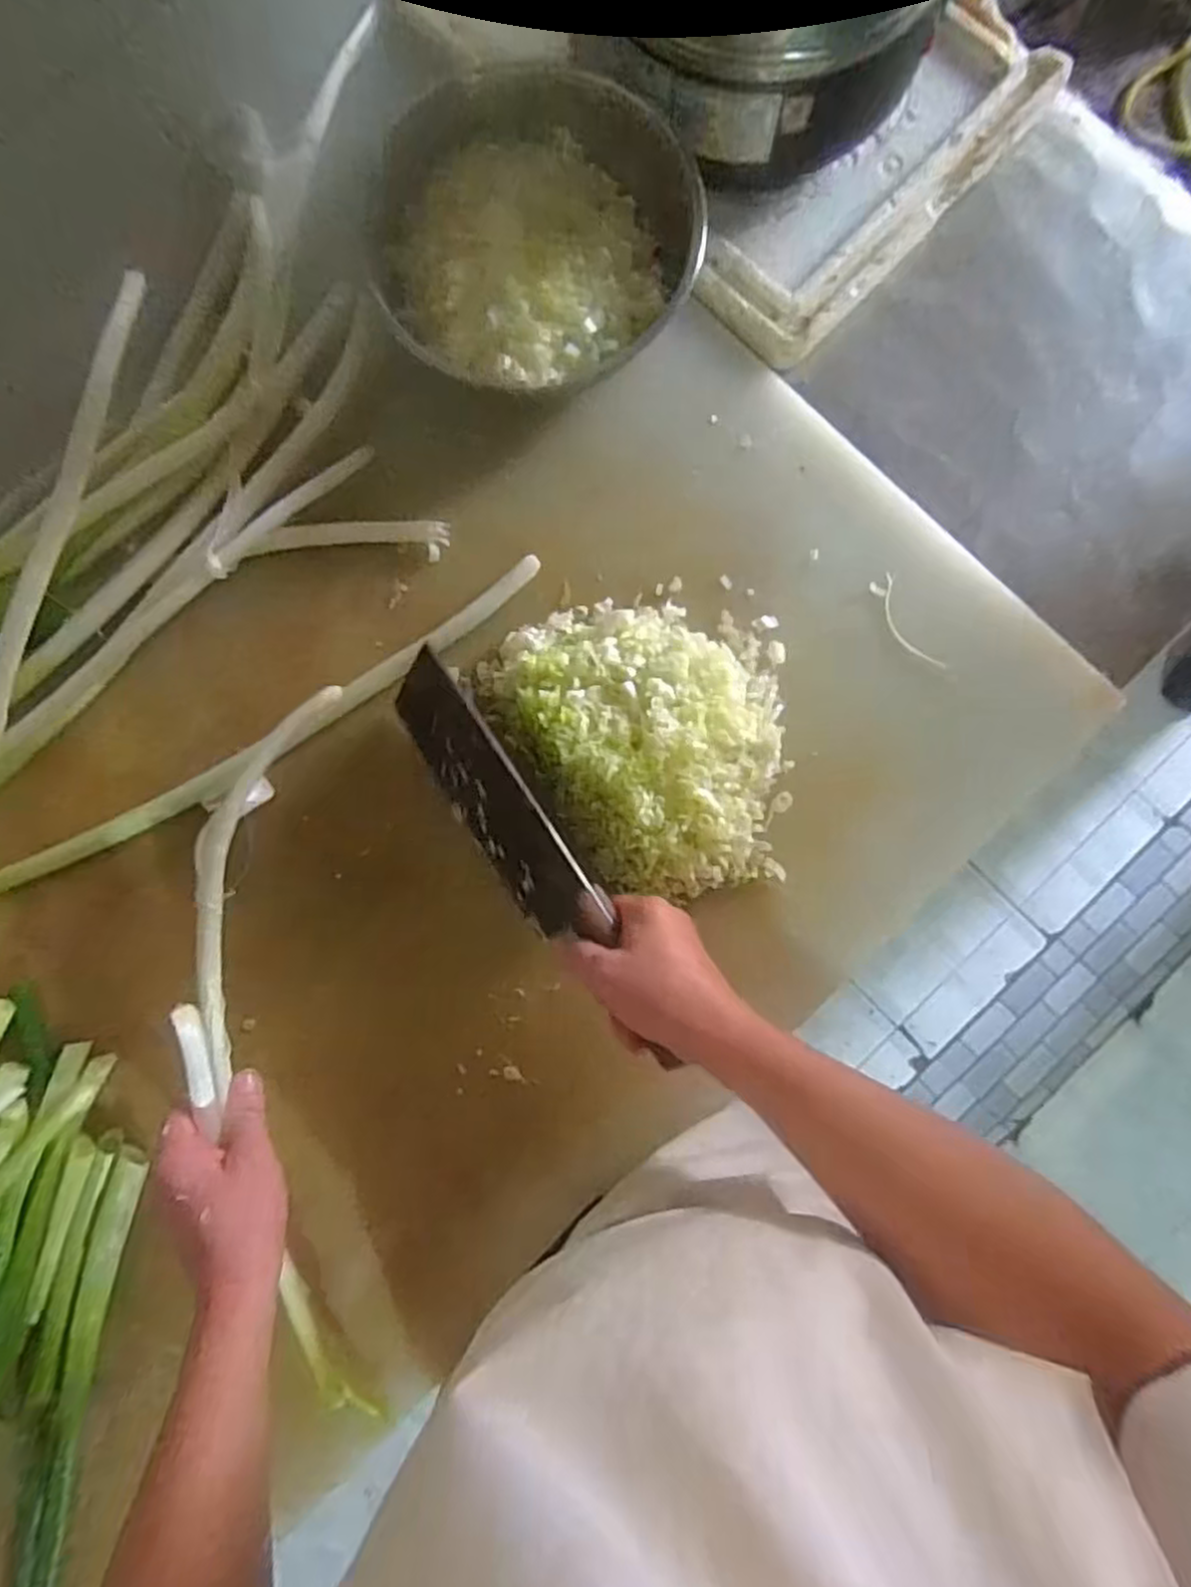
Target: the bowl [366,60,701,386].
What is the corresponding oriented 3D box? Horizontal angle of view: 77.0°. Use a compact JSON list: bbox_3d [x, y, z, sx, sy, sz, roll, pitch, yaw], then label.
[{"bbox_3d":[-0.043,-0.397,0.537,0.222,0.071,0.229,0,85,2],"label":"bowl"}]

